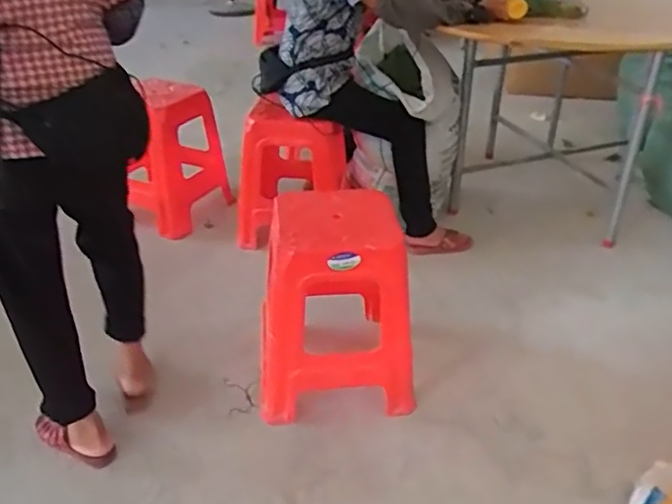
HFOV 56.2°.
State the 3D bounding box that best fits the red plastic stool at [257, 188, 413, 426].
[{"bbox_3d":[-0.023,0.101,1.495,0.333,0.480,0.338,-5,32,-7],"label":"red plastic stool"}]

